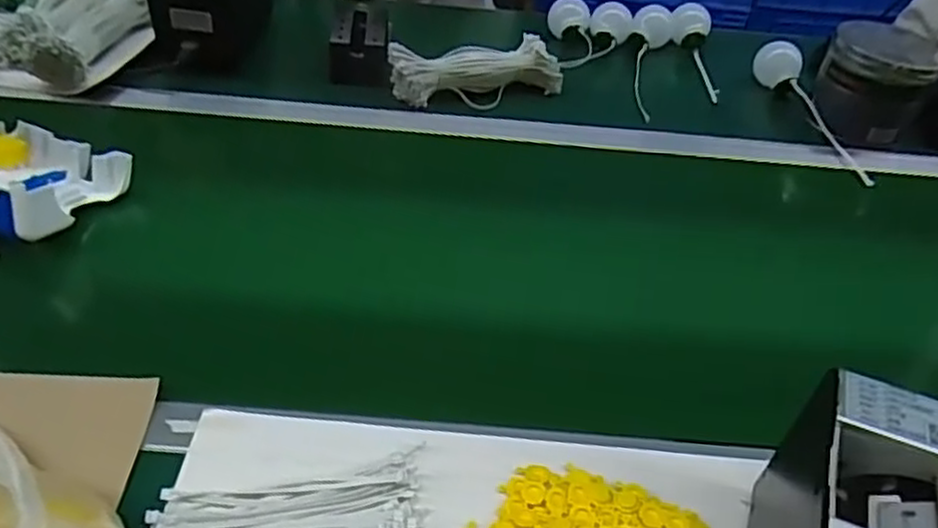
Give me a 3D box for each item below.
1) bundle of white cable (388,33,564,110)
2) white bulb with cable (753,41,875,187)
[{"bbox_3d":[0.010,-0.238,0.902,0.220,0.056,0.053,-6,42,-15],"label":"bundle of white cable"},{"bbox_3d":[0.439,-0.196,0.900,0.054,0.054,0.266,-2,42,-11],"label":"white bulb with cable"}]

